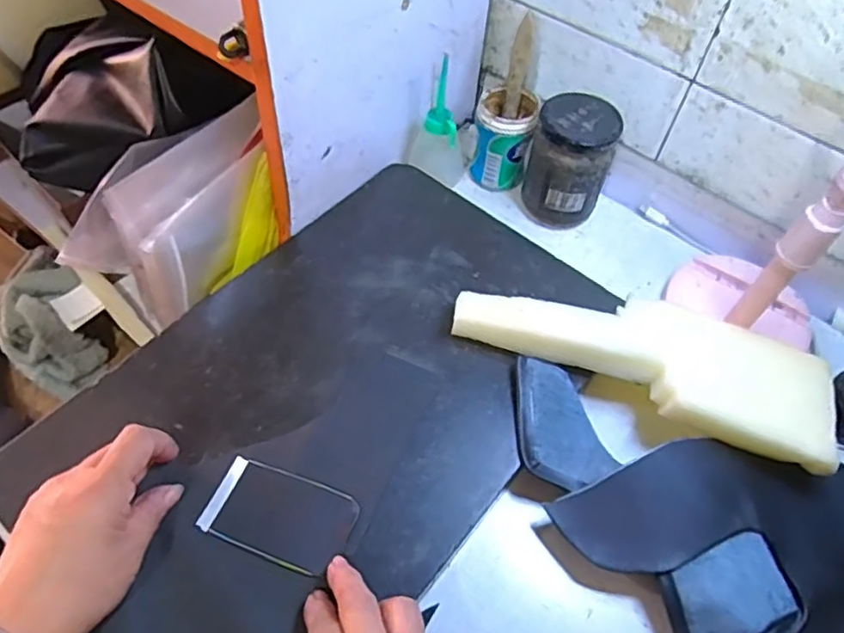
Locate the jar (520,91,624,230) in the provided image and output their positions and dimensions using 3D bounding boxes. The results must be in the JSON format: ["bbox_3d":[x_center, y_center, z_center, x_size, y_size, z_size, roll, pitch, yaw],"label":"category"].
[{"bbox_3d":[0.122,-0.127,0.530,0.066,0.099,0.059,17,55,8],"label":"jar"}]

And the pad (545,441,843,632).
[{"bbox_3d":[0.213,0.157,0.382,0.194,0.019,0.183,-20,68,-21],"label":"pad"}]

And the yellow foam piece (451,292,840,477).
[{"bbox_3d":[0.154,0.026,0.444,0.253,0.034,0.090,20,55,10],"label":"yellow foam piece"}]

